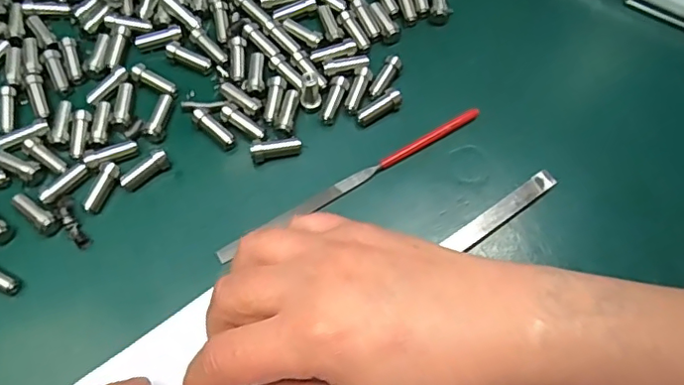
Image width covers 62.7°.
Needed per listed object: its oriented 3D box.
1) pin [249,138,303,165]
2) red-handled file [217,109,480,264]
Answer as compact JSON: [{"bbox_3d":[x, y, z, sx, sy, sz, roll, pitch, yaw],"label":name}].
[{"bbox_3d":[-0.034,-0.023,0.301,0.029,0.007,0.009,-13,68,-21],"label":"pin"},{"bbox_3d":[0.007,-0.006,0.301,0.160,0.007,0.009,-30,72,-13],"label":"red-handled file"}]

